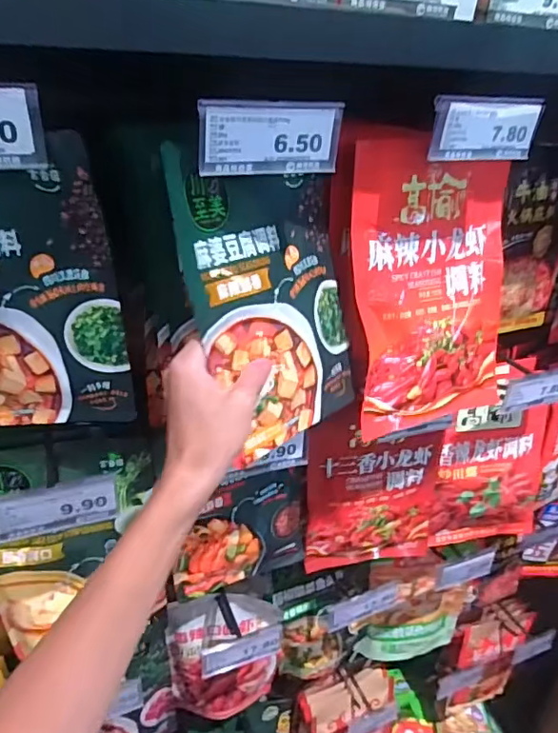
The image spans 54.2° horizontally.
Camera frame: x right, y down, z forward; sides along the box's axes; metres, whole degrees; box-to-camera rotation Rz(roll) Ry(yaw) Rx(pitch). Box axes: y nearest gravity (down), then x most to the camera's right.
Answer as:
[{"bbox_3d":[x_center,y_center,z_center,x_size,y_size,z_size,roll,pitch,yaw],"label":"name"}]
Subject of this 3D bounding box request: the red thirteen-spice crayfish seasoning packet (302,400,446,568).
[{"bbox_3d":[0.120,0.160,0.686,0.179,0.231,0.027,-4,32,-13],"label":"red thirteen-spice crayfish seasoning packet"}]

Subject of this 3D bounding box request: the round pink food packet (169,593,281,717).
[{"bbox_3d":[-0.081,0.430,0.818,0.159,0.239,0.052,-2,32,-11],"label":"round pink food packet"}]

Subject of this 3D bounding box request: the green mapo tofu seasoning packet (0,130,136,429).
[{"bbox_3d":[-0.204,-0.046,0.416,0.162,0.224,0.013,1,31,-6],"label":"green mapo tofu seasoning packet"}]

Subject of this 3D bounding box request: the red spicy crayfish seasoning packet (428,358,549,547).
[{"bbox_3d":[0.278,0.124,0.732,0.154,0.249,0.030,-7,19,-9],"label":"red spicy crayfish seasoning packet"}]

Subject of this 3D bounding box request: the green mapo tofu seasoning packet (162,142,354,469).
[{"bbox_3d":[-0.003,-0.047,0.432,0.010,0.215,0.173,1,11,44],"label":"green mapo tofu seasoning packet"}]

